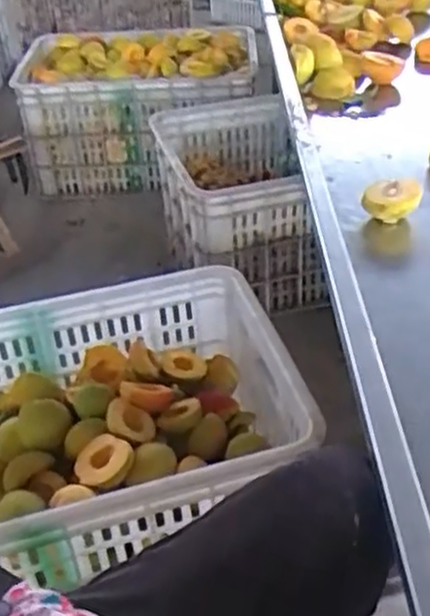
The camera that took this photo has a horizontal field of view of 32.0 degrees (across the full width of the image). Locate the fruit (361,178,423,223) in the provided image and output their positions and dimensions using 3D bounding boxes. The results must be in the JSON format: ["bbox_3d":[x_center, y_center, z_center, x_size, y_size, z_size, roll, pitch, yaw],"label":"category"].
[{"bbox_3d":[0.190,-0.117,0.810,0.061,0.027,0.056,6,37,13],"label":"fruit"}]

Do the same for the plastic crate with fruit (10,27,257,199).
[{"bbox_3d":[-0.174,-0.461,1.739,0.535,0.258,0.355,0,36,5],"label":"plastic crate with fruit"}]

